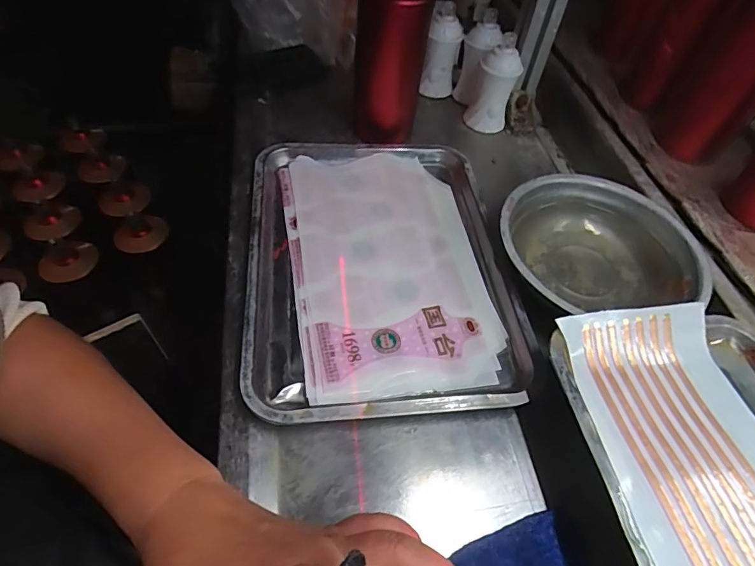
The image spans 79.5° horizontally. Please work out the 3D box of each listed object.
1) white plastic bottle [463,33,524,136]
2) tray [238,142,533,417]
[{"bbox_3d":[0.155,-0.264,0.611,0.057,0.115,0.050,10,53,5],"label":"white plastic bottle"},{"bbox_3d":[-0.001,-0.032,0.465,0.254,0.028,0.343,-4,53,-6],"label":"tray"}]

